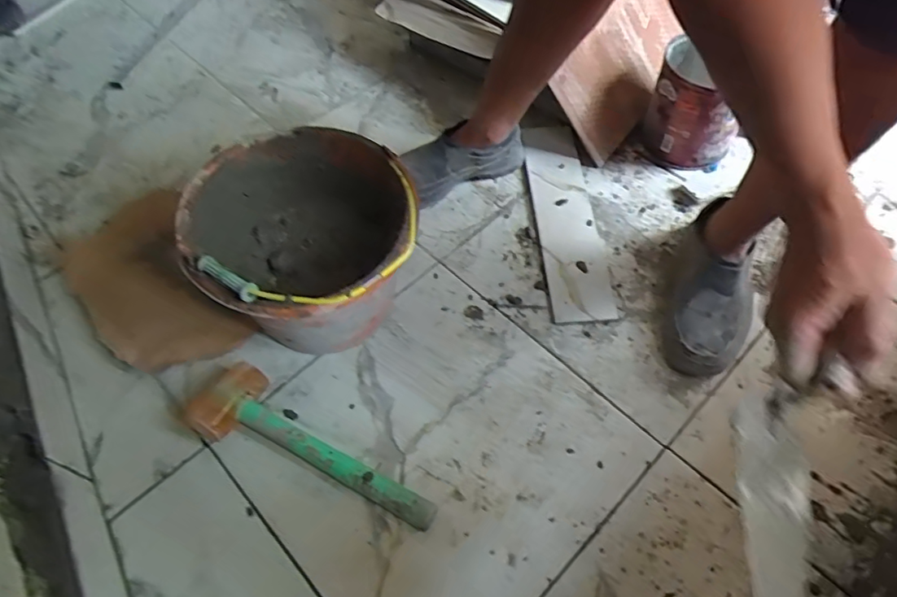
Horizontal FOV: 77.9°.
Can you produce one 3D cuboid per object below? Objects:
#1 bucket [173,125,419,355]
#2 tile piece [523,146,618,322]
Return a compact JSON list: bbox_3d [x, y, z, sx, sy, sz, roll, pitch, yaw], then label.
[{"bbox_3d":[-0.172,-0.055,0.716,0.271,0.233,0.283,-2,57,2],"label":"bucket"},{"bbox_3d":[0.185,-0.109,0.862,0.096,0.011,0.321,-1,59,-6],"label":"tile piece"}]

